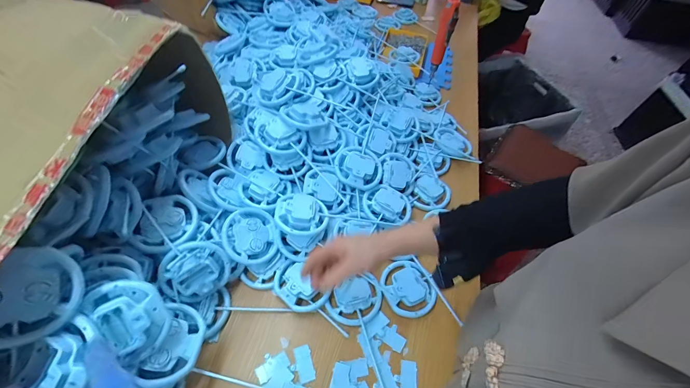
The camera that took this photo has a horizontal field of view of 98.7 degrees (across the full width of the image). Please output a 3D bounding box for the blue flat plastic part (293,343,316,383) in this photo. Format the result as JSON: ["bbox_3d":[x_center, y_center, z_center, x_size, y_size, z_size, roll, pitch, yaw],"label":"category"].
[{"bbox_3d":[-0.065,0.271,0.475,0.026,0.005,0.052,-13,56,-13],"label":"blue flat plastic part"}]

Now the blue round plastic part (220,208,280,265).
[{"bbox_3d":[-0.173,0.076,0.535,0.086,0.020,0.102,-13,77,-33],"label":"blue round plastic part"}]

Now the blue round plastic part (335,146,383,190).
[{"bbox_3d":[0.030,-0.060,0.625,0.099,0.038,0.092,2,54,-2],"label":"blue round plastic part"}]

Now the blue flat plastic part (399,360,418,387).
[{"bbox_3d":[0.102,0.295,0.472,0.030,0.004,0.052,7,54,2],"label":"blue flat plastic part"}]

